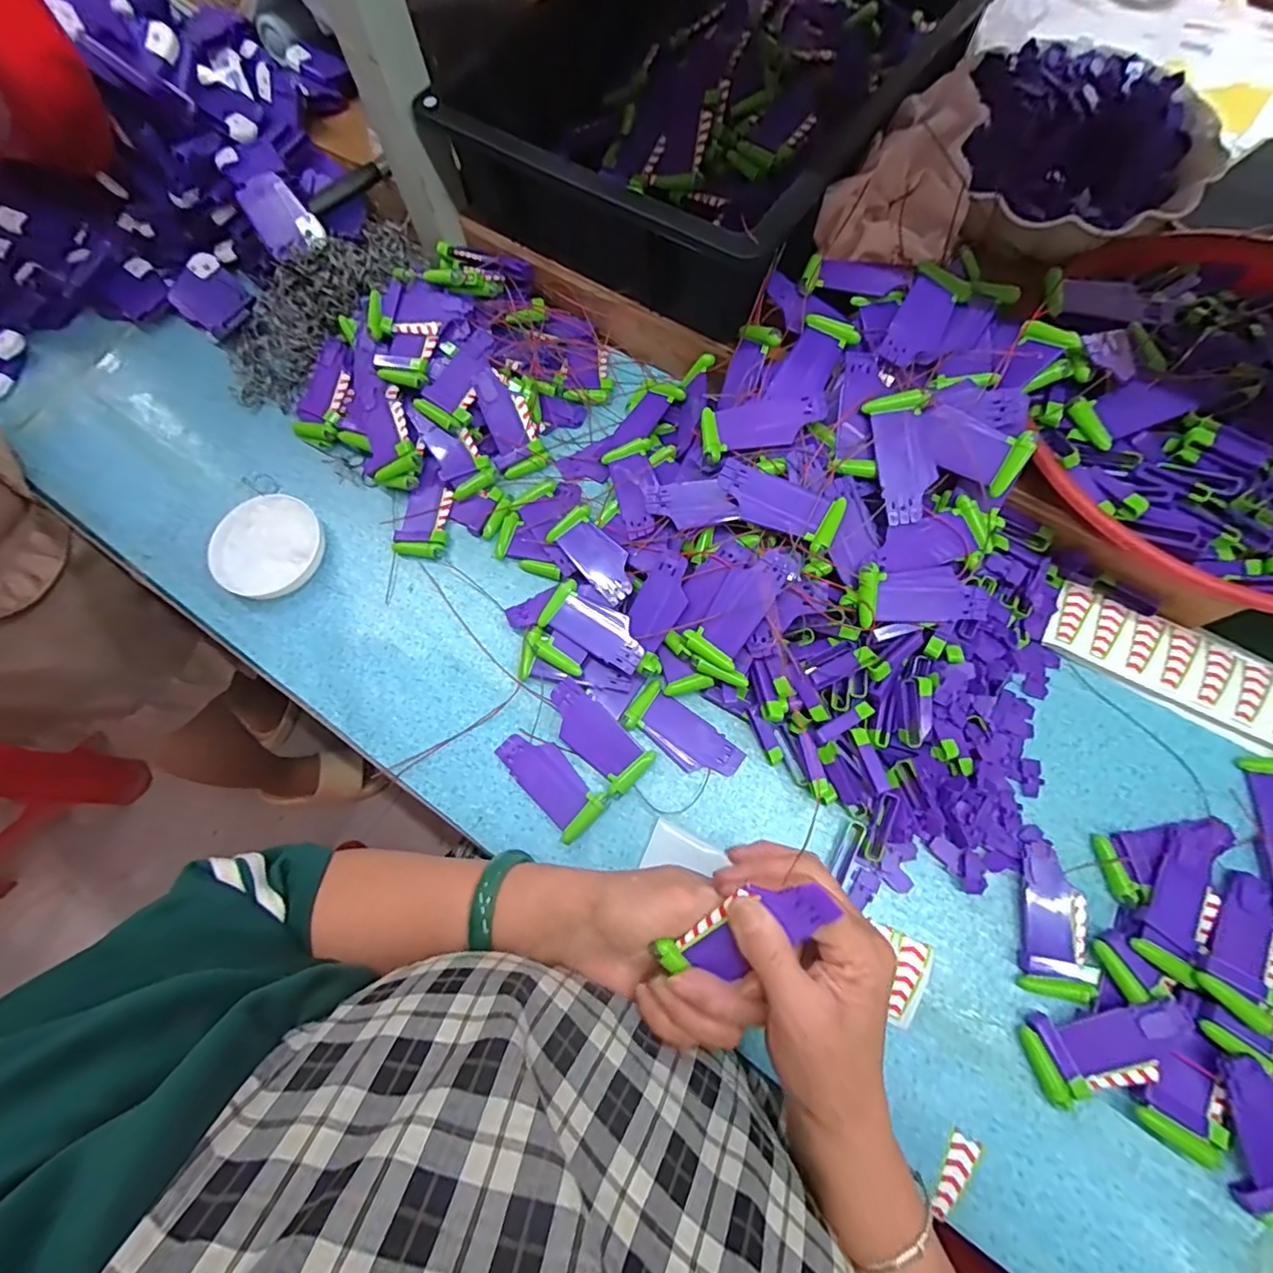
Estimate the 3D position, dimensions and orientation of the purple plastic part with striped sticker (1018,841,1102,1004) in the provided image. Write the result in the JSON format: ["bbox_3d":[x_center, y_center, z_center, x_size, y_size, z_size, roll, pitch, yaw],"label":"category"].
[{"bbox_3d":[0.273,0.183,0.365,0.040,0.017,0.089,9,72,6],"label":"purple plastic part with striped sticker"}]

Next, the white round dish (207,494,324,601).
[{"bbox_3d":[-0.312,-0.077,0.482,0.091,0.021,0.086,-1,71,2],"label":"white round dish"}]

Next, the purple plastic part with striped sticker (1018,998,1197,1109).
[{"bbox_3d":[0.284,0.244,0.340,0.093,0.009,0.044,-27,71,9],"label":"purple plastic part with striped sticker"}]

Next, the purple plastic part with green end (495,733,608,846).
[{"bbox_3d":[-0.065,0.105,0.416,0.088,0.007,0.040,40,77,15],"label":"purple plastic part with green end"}]

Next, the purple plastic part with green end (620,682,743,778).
[{"bbox_3d":[0.035,0.074,0.420,0.088,0.008,0.038,36,76,14],"label":"purple plastic part with green end"}]

